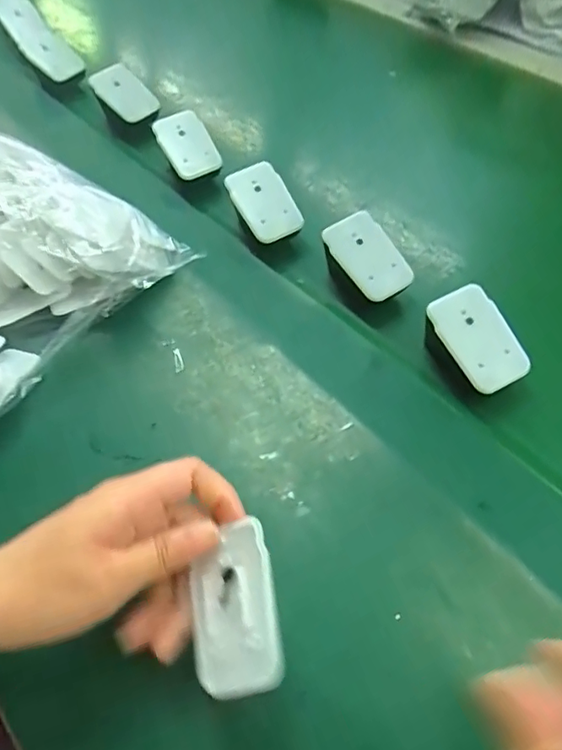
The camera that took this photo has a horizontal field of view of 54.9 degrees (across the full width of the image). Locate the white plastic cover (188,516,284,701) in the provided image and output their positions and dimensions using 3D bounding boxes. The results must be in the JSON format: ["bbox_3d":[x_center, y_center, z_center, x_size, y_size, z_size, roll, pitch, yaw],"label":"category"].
[{"bbox_3d":[-0.022,0.103,0.241,0.041,0.004,0.069,-16,66,21],"label":"white plastic cover"}]

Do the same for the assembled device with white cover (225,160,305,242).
[{"bbox_3d":[-0.013,-0.139,0.436,0.042,0.012,0.063,-32,96,0],"label":"assembled device with white cover"}]

